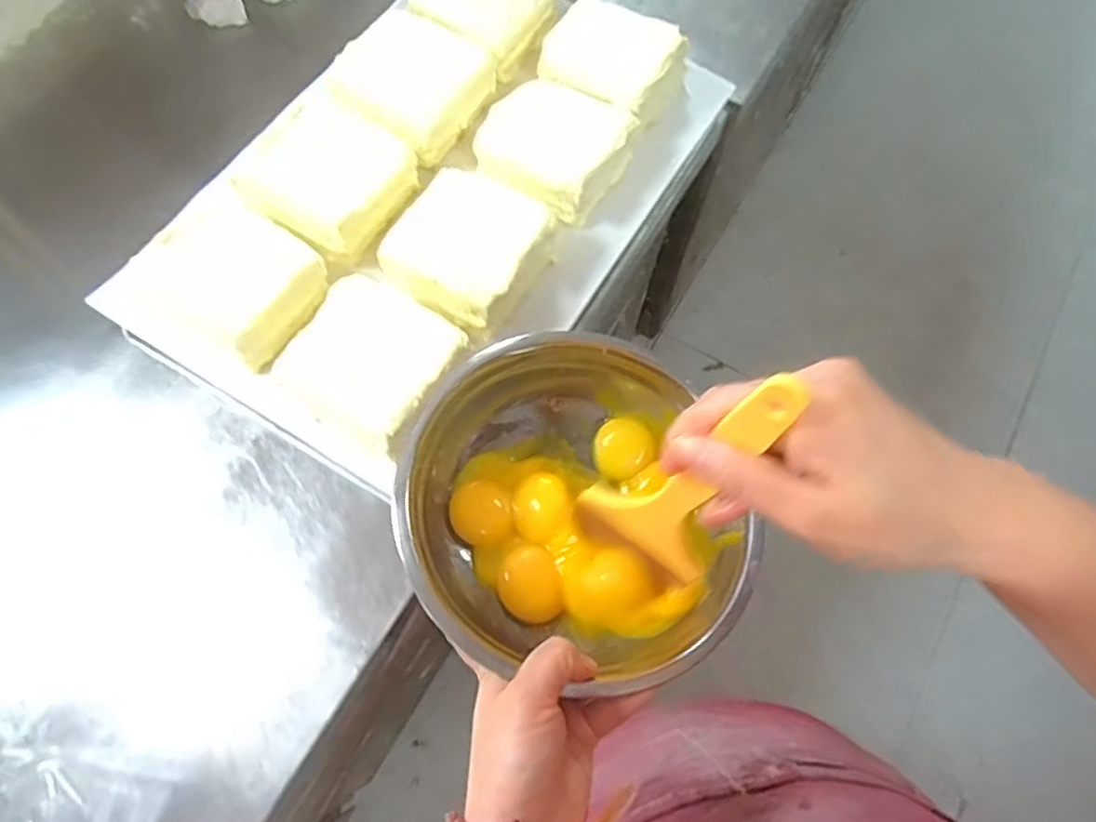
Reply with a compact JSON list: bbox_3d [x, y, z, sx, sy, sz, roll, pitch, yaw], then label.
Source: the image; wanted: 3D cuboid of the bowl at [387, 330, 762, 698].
[{"bbox_3d":[0.013,0.055,0.377,0.178,0.069,0.194,0,69,-1],"label":"bowl"}]

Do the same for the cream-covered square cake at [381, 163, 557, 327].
[{"bbox_3d":[-0.074,-0.151,0.622,0.128,0.062,0.123,29,71,10],"label":"cream-covered square cake"}]

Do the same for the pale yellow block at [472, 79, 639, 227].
[{"bbox_3d":[0.003,-0.266,0.660,0.135,0.049,0.119,29,71,10],"label":"pale yellow block"}]

